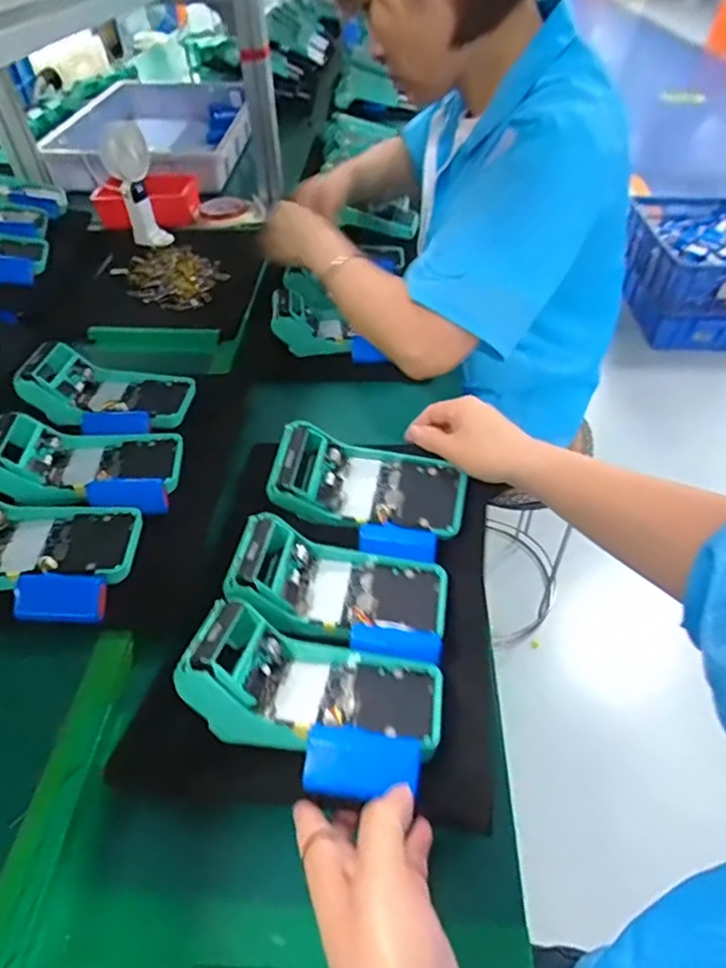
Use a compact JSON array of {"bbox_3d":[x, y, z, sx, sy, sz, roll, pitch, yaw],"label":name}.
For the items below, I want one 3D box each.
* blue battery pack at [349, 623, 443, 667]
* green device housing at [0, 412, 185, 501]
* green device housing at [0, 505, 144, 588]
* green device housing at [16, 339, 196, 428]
[{"bbox_3d":[0.025,0.121,0.421,0.068,0.018,0.020,7,43,11],"label":"blue battery pack"},{"bbox_3d":[-0.264,-0.027,0.536,0.167,0.056,0.100,-8,42,-6],"label":"green device housing"},{"bbox_3d":[-0.282,0.048,0.482,0.169,0.050,0.081,5,40,-13],"label":"green device housing"},{"bbox_3d":[-0.278,-0.105,0.620,0.168,0.077,0.109,5,42,9],"label":"green device housing"}]

